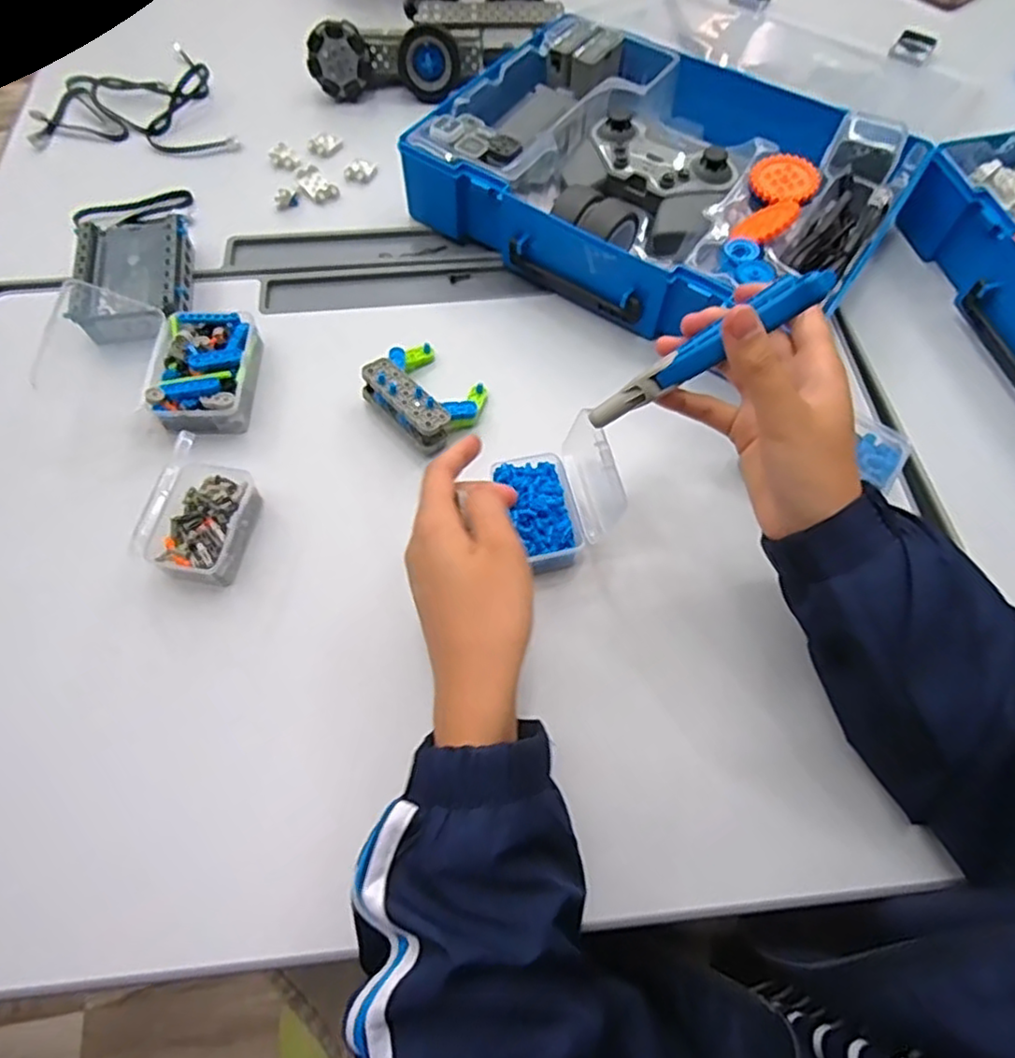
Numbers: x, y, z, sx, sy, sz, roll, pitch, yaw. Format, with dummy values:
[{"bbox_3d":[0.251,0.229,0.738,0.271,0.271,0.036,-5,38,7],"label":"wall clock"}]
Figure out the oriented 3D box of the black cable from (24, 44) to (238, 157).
[{"bbox_3d":[-0.380,-0.420,0.648,0.176,0.012,0.191,-22,65,-11],"label":"black cable"}]

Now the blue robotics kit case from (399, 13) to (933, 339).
[{"bbox_3d":[0.136,-0.310,0.564,0.363,0.073,0.299,33,67,15],"label":"blue robotics kit case"}]

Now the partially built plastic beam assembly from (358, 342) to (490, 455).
[{"bbox_3d":[-0.061,-0.103,0.480,0.080,0.030,0.070,41,69,18],"label":"partially built plastic beam assembly"}]

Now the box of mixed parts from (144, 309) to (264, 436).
[{"bbox_3d":[-0.221,-0.116,0.479,0.064,0.028,0.100,-2,63,-2],"label":"box of mixed parts"}]

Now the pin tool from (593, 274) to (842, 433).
[{"bbox_3d":[0.099,-0.091,0.337,0.133,0.013,0.018,-30,59,31],"label":"pin tool"}]

